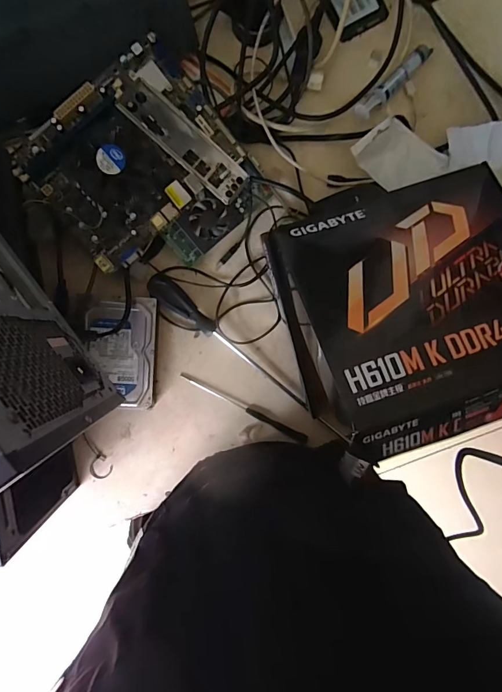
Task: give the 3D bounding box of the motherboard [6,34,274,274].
[{"bbox_3d":[-0.119,-0.198,0.447,0.221,0.064,0.221,-38,107,3],"label":"motherboard"}]

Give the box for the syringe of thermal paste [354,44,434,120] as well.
[{"bbox_3d":[0.181,-0.334,0.498,0.119,0.024,0.022,-43,95,1],"label":"syringe of thermal paste"}]

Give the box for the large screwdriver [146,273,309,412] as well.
[{"bbox_3d":[-0.028,0.000,0.520,0.260,0.030,0.029,41,92,-4],"label":"large screwdriver"}]

